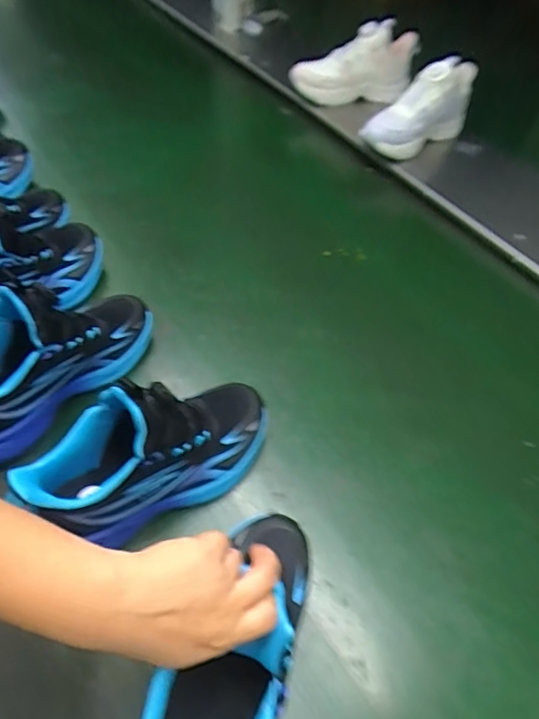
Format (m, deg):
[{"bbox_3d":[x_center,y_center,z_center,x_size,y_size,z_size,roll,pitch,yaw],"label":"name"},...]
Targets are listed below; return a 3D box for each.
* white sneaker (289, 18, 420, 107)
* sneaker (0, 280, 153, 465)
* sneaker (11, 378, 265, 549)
[{"bbox_3d":[0.161,-0.586,1.001,0.250,0.149,0.092,-14,56,-15],"label":"white sneaker"},{"bbox_3d":[-0.218,-0.009,0.487,0.079,0.137,0.232,34,57,19],"label":"sneaker"},{"bbox_3d":[-0.096,0.076,0.430,0.223,0.140,0.084,-26,59,-23],"label":"sneaker"}]

